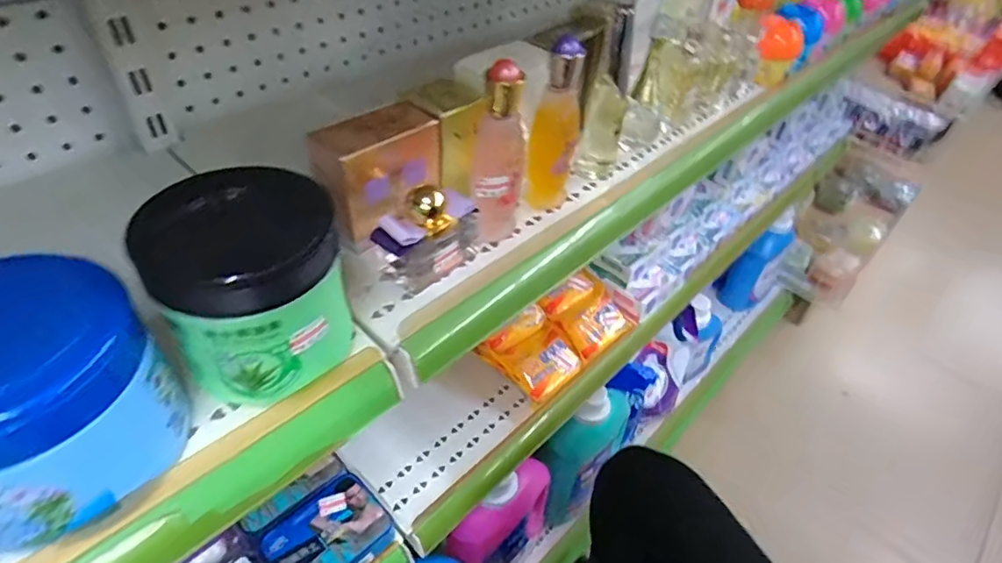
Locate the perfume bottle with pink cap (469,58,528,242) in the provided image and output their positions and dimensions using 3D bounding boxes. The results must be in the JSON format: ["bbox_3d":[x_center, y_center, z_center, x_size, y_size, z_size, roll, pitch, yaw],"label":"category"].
[{"bbox_3d":[-0.003,-0.083,0.390,0.035,0.128,0.029,8,43,2],"label":"perfume bottle with pink cap"}]

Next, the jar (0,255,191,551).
[{"bbox_3d":[-0.204,0.050,0.246,0.090,0.082,0.094,3,43,-3],"label":"jar"}]

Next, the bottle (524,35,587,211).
[{"bbox_3d":[0.042,-0.119,0.433,0.036,0.130,0.029,8,43,2],"label":"bottle"}]

